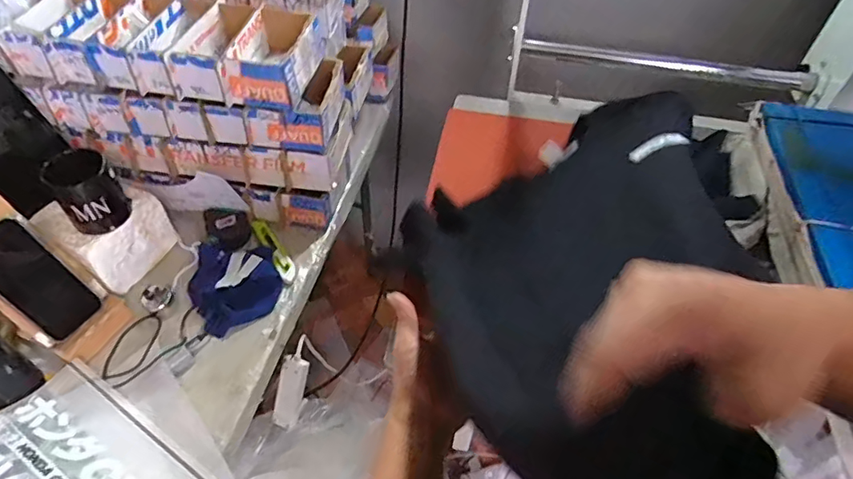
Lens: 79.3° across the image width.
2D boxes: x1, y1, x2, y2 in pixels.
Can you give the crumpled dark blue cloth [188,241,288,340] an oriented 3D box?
[{"bbox_3d":[-0.307,0.061,0.821,0.137,0.052,0.162,-23,54,-21],"label":"crumpled dark blue cloth"}]

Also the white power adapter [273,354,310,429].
[{"bbox_3d":[-0.225,0.253,0.859,0.042,0.124,0.023,14,11,10],"label":"white power adapter"}]

